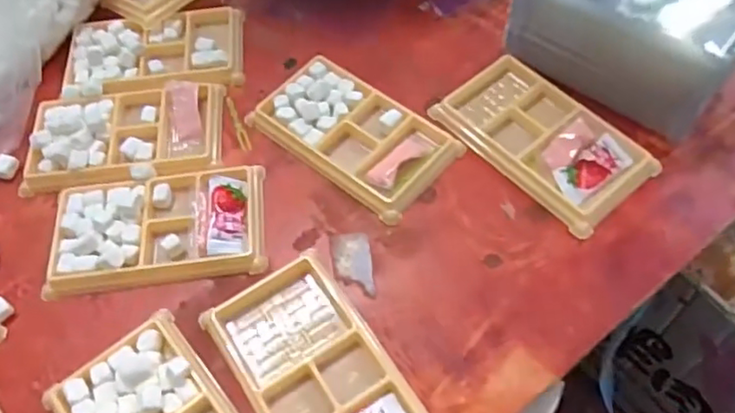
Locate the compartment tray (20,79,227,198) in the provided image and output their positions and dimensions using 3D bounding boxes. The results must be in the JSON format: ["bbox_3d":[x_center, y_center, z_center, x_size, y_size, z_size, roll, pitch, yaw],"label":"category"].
[{"bbox_3d":[-0.170,-0.049,0.449,0.134,0.025,0.085,-4,59,1],"label":"compartment tray"}]

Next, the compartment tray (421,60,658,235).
[{"bbox_3d":[0.117,-0.047,0.428,0.076,0.010,0.132,-38,65,-18],"label":"compartment tray"}]

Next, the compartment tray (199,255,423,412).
[{"bbox_3d":[-0.030,0.092,0.350,0.076,0.014,0.135,-33,63,-15],"label":"compartment tray"}]

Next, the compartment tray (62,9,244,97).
[{"bbox_3d":[-0.163,-0.119,0.489,0.130,0.013,0.077,-6,59,0],"label":"compartment tray"}]

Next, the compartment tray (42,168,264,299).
[{"bbox_3d":[-0.134,0.012,0.404,0.133,0.012,0.078,-7,59,-1],"label":"compartment tray"}]

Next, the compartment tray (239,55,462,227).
[{"bbox_3d":[-0.010,-0.052,0.438,0.134,0.010,0.075,36,68,21],"label":"compartment tray"}]

